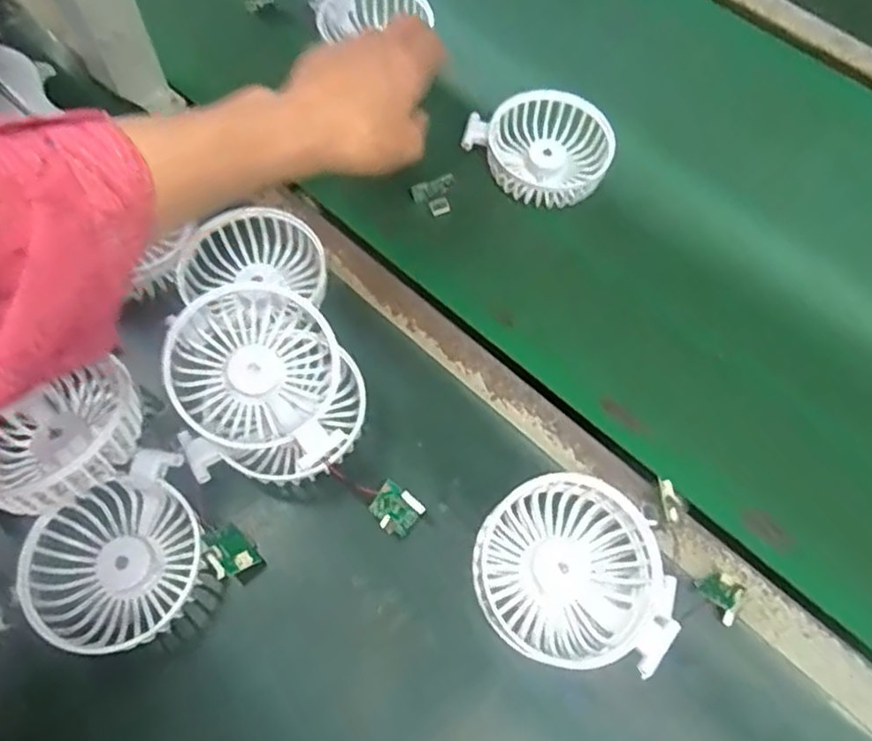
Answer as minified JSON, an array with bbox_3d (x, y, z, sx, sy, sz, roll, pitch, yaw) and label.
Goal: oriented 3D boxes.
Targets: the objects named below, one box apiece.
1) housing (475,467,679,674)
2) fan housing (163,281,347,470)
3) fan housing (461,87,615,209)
[{"bbox_3d":[0.070,0.109,0.348,0.092,0.048,0.103,-30,70,-15],"label":"housing"},{"bbox_3d":[-0.100,0.003,0.377,0.088,0.025,0.098,-5,88,-18],"label":"fan housing"},{"bbox_3d":[0.079,-0.166,0.499,0.098,0.029,0.082,30,68,11],"label":"fan housing"}]

